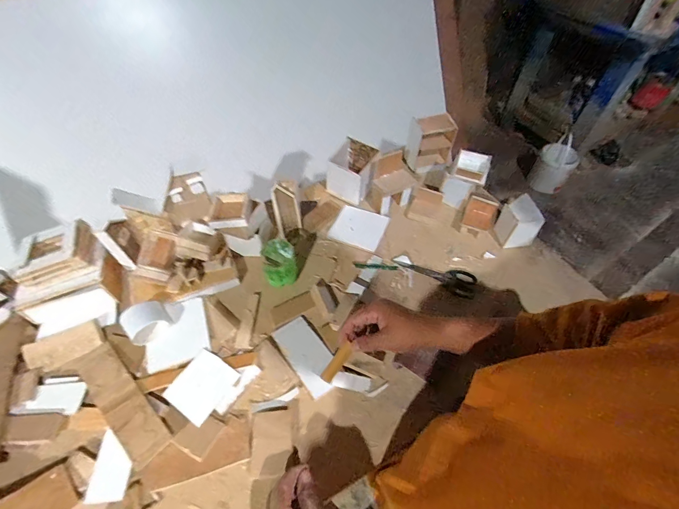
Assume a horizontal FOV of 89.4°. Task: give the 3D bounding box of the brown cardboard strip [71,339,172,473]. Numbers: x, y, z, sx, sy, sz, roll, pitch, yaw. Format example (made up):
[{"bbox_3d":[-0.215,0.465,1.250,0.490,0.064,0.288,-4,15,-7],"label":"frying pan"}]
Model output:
[{"bbox_3d":[-0.307,0.201,0.481,0.196,0.023,0.052,35,62,24],"label":"brown cardboard strip"}]

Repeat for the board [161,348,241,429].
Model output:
[{"bbox_3d":[-0.201,0.188,0.496,0.074,0.010,0.083,27,58,19],"label":"board"}]

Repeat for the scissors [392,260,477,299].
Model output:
[{"bbox_3d":[0.174,0.033,0.628,0.146,0.007,0.061,21,57,16],"label":"scissors"}]

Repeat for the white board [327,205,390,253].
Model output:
[{"bbox_3d":[0.040,-0.057,0.691,0.099,0.009,0.095,19,56,15],"label":"white board"}]

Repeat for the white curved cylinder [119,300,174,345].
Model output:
[{"bbox_3d":[-0.303,0.104,0.539,0.062,0.038,0.060,-38,62,-24],"label":"white curved cylinder"}]

